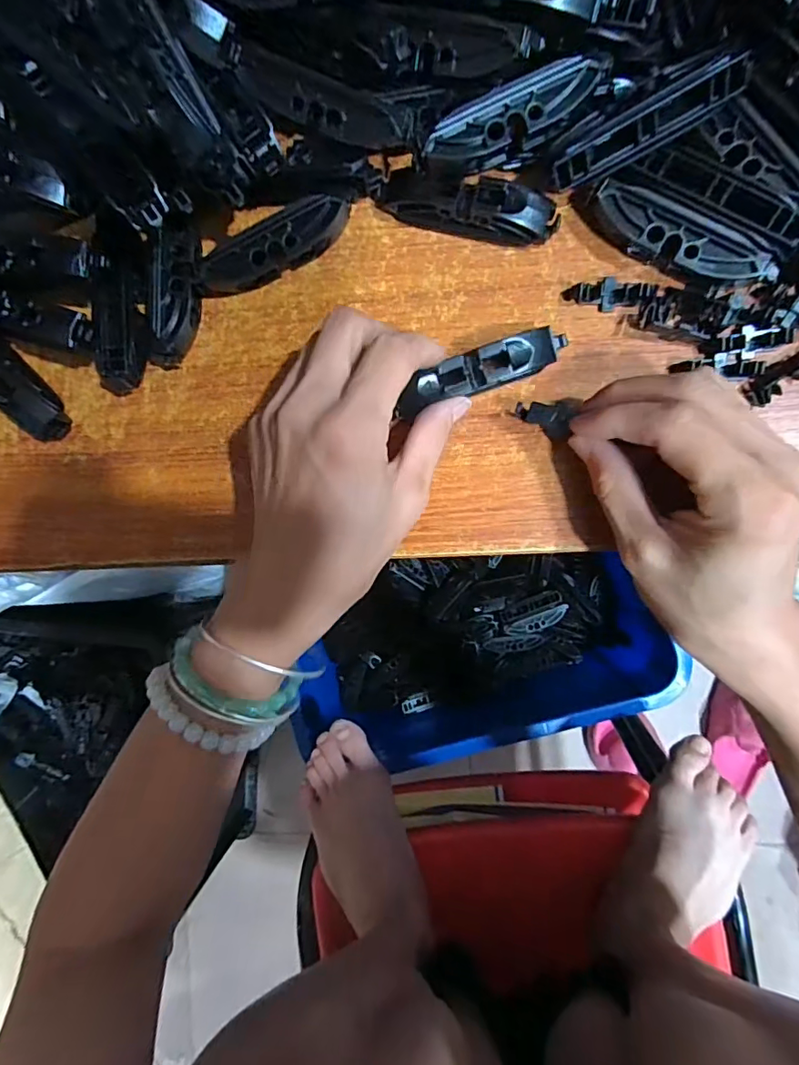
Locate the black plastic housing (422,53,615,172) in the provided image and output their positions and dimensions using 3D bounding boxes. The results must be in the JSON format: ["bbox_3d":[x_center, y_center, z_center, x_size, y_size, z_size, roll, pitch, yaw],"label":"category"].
[{"bbox_3d":[0.046,-0.162,0.198,0.073,0.011,0.018,-23,89,5],"label":"black plastic housing"}]

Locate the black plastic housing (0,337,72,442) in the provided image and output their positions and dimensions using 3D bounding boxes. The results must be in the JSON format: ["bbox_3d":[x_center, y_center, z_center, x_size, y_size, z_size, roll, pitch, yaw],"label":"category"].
[{"bbox_3d":[-0.190,-0.075,0.248,0.020,0.018,0.074,-41,87,5],"label":"black plastic housing"}]

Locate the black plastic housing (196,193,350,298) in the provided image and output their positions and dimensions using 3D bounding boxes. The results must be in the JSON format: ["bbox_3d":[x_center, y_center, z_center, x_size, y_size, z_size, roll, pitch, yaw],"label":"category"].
[{"bbox_3d":[-0.057,-0.128,0.232,0.074,0.019,0.017,-25,89,5],"label":"black plastic housing"}]

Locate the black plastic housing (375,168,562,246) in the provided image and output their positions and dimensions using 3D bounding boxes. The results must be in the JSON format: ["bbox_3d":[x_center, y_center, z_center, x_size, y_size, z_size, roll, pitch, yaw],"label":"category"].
[{"bbox_3d":[0.030,-0.143,0.223,0.076,0.015,0.021,16,92,5],"label":"black plastic housing"}]

